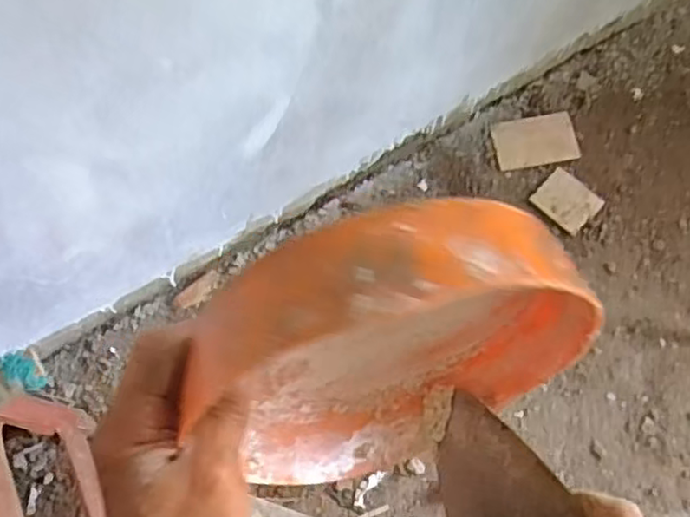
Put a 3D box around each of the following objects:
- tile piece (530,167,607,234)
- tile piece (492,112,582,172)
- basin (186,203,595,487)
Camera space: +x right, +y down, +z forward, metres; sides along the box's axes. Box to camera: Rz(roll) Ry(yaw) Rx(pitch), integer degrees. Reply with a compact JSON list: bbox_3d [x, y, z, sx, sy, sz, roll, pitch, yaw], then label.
[{"bbox_3d":[0.507,-0.130,1.531,0.132,0.011,0.119,41,70,15],"label":"tile piece"},{"bbox_3d":[0.450,-0.276,1.582,0.195,0.015,0.129,-8,66,-6],"label":"tile piece"},{"bbox_3d":[0.032,0.046,0.332,0.173,0.200,0.072,-21,69,-11],"label":"basin"}]

